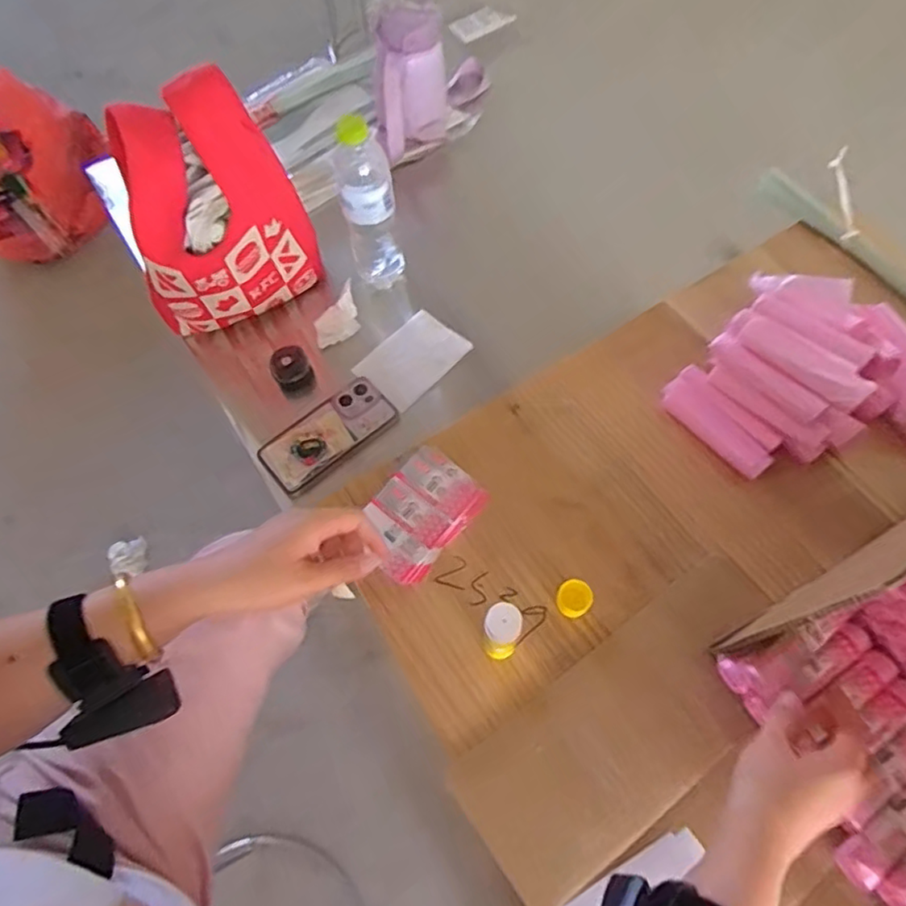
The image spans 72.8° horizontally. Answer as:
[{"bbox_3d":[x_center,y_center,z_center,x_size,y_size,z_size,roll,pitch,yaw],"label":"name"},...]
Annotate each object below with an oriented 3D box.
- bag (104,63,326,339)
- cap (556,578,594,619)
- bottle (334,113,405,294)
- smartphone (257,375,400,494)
[{"bbox_3d":[-0.275,-0.271,0.726,0.183,0.240,0.146,-3,64,0],"label":"bag"},{"bbox_3d":[0.113,0.139,0.578,0.031,0.032,0.032,-1,64,2],"label":"cap"},{"bbox_3d":[-0.105,-0.302,0.747,0.065,0.224,0.070,-16,65,-5],"label":"bottle"},{"bbox_3d":[-0.148,-0.026,0.731,0.162,0.017,0.078,-38,69,-15],"label":"smartphone"}]

